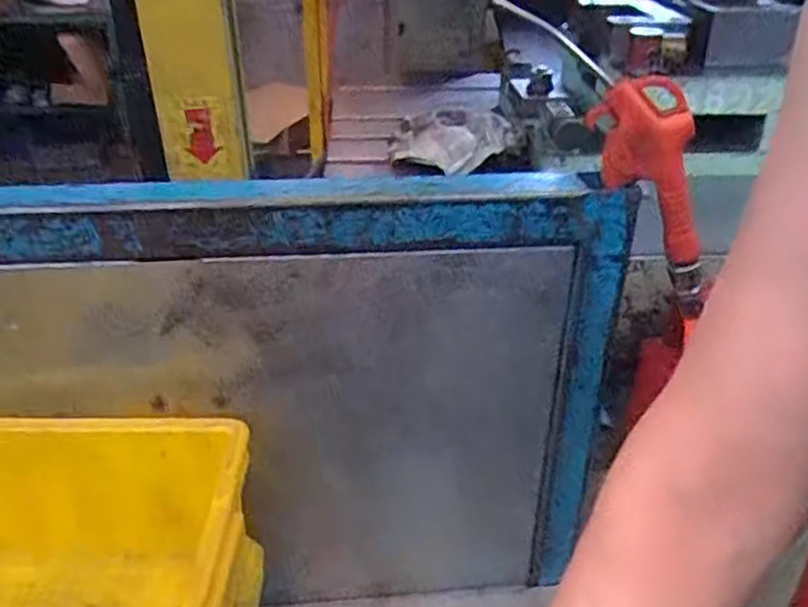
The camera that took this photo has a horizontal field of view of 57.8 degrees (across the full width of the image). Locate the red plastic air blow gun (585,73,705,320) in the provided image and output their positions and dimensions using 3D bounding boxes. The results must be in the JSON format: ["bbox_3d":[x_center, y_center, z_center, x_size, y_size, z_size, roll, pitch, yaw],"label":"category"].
[{"bbox_3d":[0.184,-0.073,0.527,0.061,0.192,0.029,-24,30,6],"label":"red plastic air blow gun"}]

